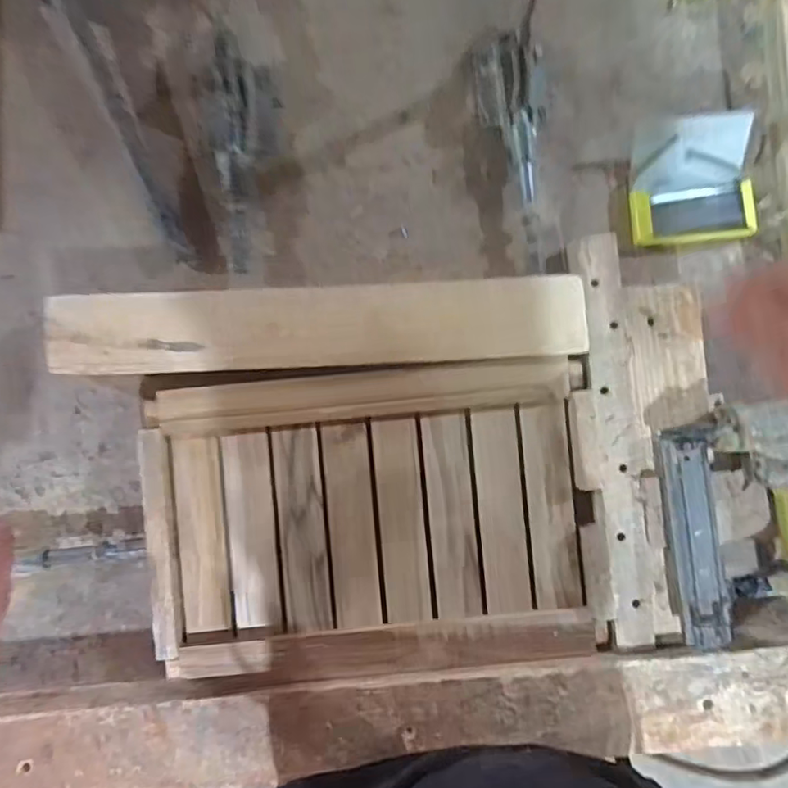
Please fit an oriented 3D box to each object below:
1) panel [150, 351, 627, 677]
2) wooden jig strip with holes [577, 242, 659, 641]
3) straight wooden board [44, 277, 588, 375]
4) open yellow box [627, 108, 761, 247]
[{"bbox_3d":[-0.020,0.128,0.570,0.451,0.052,0.295,-4,91,-1],"label":"panel"},{"bbox_3d":[0.226,0.046,0.550,0.046,0.011,0.404,-6,90,1],"label":"wooden jig strip with holes"},{"bbox_3d":[-0.074,-0.066,0.543,0.516,0.023,0.078,-2,90,1],"label":"straight wooden board"},{"bbox_3d":[0.311,-0.223,0.576,0.116,0.034,0.124,-3,91,-1],"label":"open yellow box"}]

